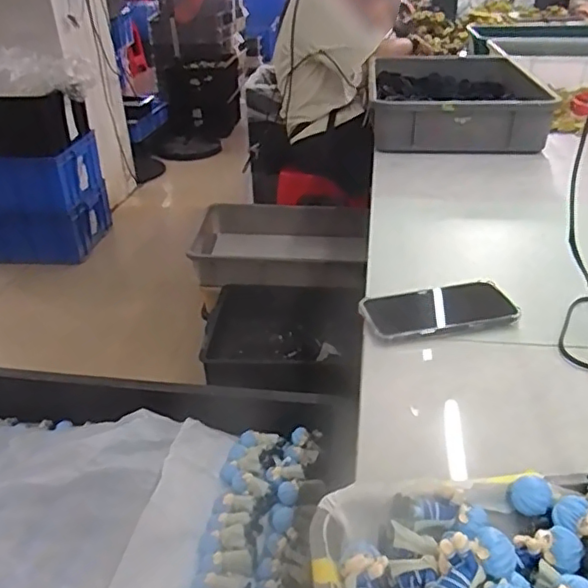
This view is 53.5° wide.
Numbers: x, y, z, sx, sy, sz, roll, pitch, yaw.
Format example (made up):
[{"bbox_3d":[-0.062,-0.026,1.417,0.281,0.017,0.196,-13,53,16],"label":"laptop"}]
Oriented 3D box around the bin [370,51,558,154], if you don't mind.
[{"bbox_3d":[0.355,-0.420,1.275,0.372,0.098,0.462,5,31,12],"label":"bin"}]

